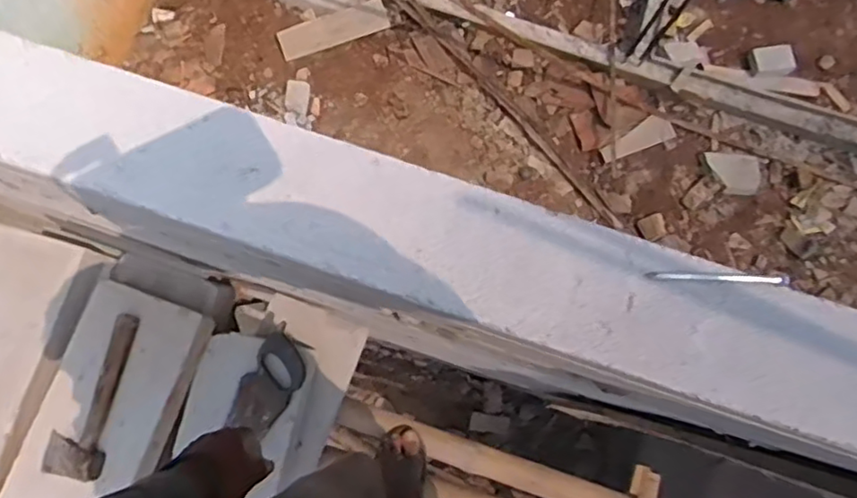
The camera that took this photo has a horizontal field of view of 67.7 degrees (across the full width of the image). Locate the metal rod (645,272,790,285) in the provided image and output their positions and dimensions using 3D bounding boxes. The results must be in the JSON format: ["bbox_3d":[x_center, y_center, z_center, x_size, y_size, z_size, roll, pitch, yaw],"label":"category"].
[{"bbox_3d":[0.157,0.016,0.345,0.075,0.004,0.004,1,79,2],"label":"metal rod"}]

